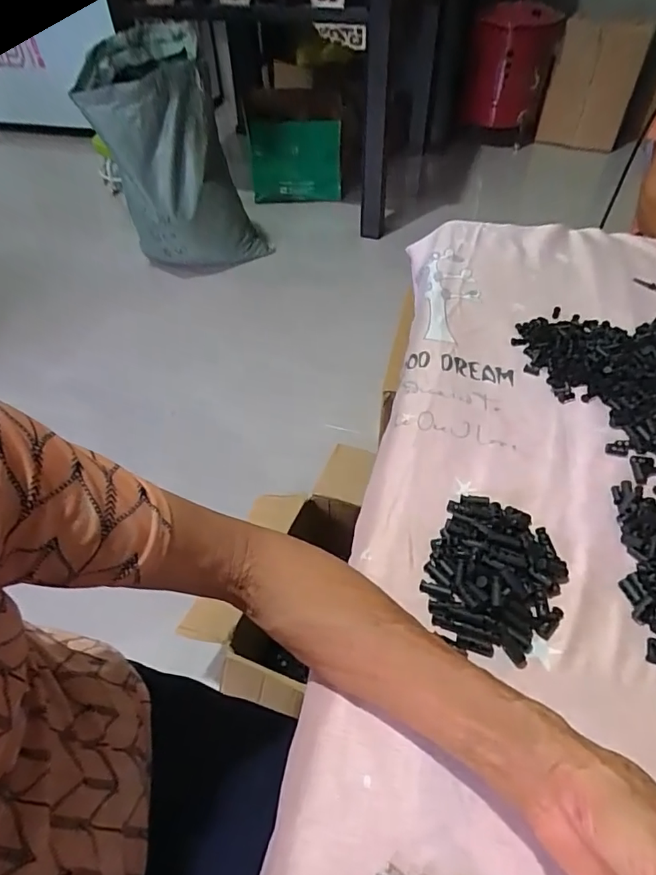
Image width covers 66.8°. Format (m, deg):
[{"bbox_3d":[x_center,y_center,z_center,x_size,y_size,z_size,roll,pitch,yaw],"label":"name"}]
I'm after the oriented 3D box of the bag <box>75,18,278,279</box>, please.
[{"bbox_3d":[-0.401,-0.747,1.405,0.395,0.592,0.233,-9,48,-7],"label":"bag"}]

